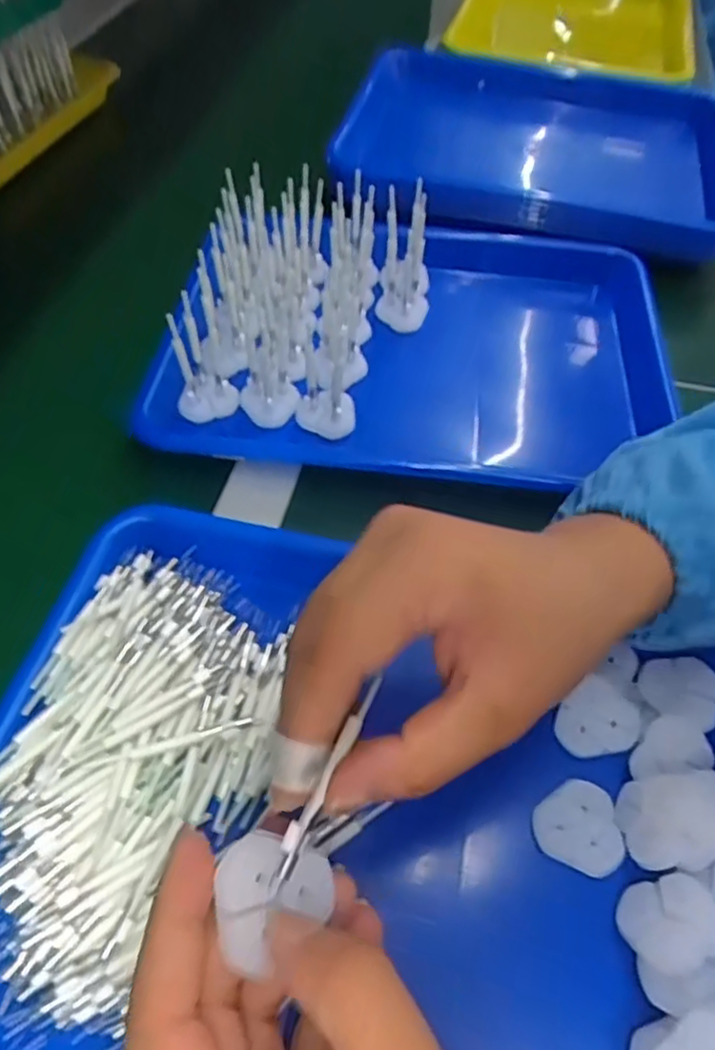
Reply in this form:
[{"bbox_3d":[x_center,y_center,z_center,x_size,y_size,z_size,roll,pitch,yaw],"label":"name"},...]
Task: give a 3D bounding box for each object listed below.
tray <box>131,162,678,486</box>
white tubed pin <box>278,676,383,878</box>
[{"bbox_3d":[0.058,-0.130,0.466,0.353,0.101,0.254,6,54,2],"label":"tray"},{"bbox_3d":[-0.008,0.077,0.212,0.006,0.005,0.065,23,56,14],"label":"white tubed pin"}]

